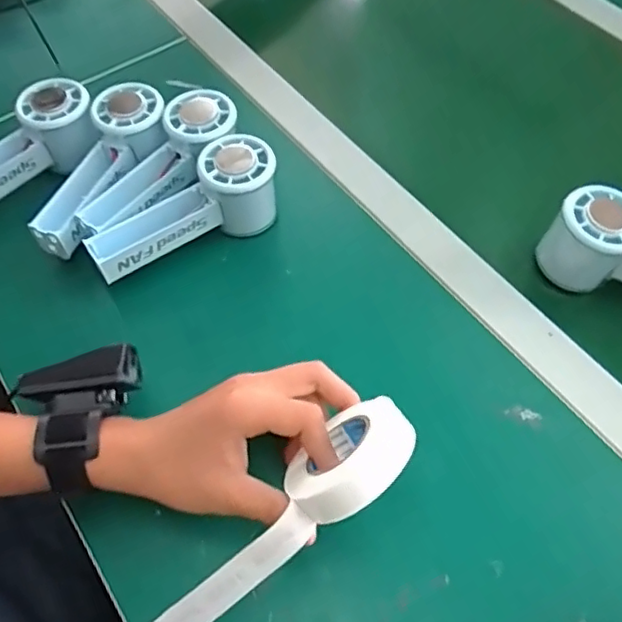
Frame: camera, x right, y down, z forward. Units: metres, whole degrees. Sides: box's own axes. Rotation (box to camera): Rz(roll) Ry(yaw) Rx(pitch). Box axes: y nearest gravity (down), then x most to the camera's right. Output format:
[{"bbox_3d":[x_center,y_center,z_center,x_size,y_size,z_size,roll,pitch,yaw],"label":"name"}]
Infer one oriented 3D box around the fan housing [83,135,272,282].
[{"bbox_3d":[-0.096,-0.075,0.461,0.144,0.064,0.053,-25,61,-13],"label":"fan housing"}]

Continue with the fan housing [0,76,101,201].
[{"bbox_3d":[-0.233,-0.121,0.491,0.149,0.058,0.076,-41,65,-8],"label":"fan housing"}]

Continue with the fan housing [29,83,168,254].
[{"bbox_3d":[-0.158,-0.108,0.484,0.060,0.059,0.151,14,60,10],"label":"fan housing"}]

